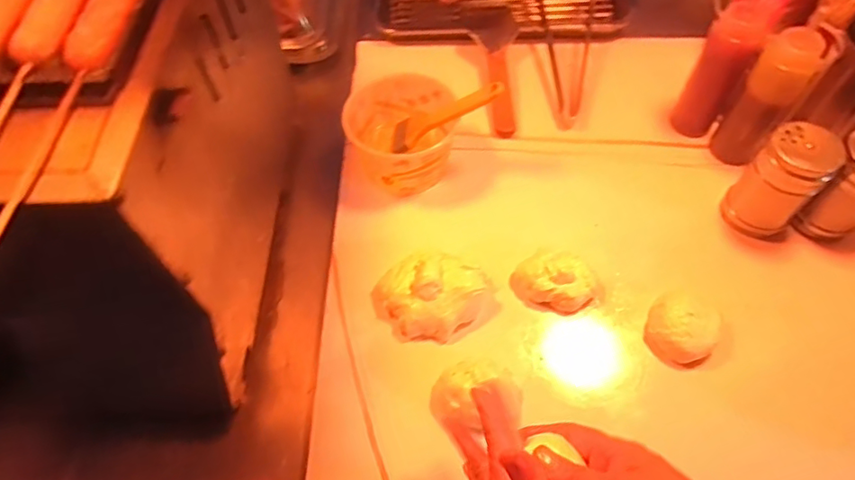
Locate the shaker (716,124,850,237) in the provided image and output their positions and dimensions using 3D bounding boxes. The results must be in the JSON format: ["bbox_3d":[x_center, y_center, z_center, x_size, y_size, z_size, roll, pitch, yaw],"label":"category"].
[{"bbox_3d":[0.338,-0.053,0.541,0.064,0.117,0.054,40,68,21],"label":"shaker"}]

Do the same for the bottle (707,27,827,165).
[{"bbox_3d":[0.344,-0.142,0.570,0.052,0.155,0.042,33,66,18],"label":"bottle"}]

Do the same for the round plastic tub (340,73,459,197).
[{"bbox_3d":[-0.028,-0.108,0.606,0.106,0.083,0.108,0,61,1],"label":"round plastic tub"}]

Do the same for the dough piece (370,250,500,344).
[{"bbox_3d":[0.008,0.049,0.532,0.113,0.045,0.087,-28,64,-14],"label":"dough piece"}]

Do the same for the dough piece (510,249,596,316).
[{"bbox_3d":[0.124,0.037,0.543,0.077,0.030,0.058,13,62,8],"label":"dough piece"}]

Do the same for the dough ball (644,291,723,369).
[{"bbox_3d":[0.233,0.086,0.520,0.061,0.053,0.060,0,61,1],"label":"dough ball"}]

